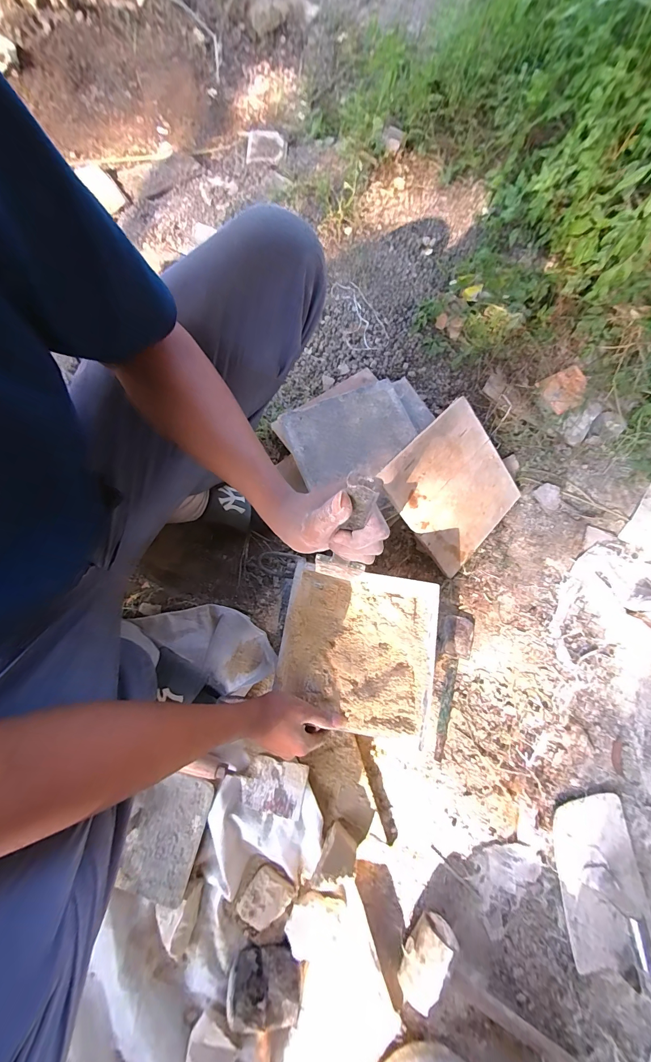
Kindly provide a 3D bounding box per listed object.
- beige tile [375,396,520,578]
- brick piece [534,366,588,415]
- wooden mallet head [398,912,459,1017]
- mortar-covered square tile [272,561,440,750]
[{"bbox_3d":[0.248,-0.081,0.652,0.233,0.009,0.251,-44,108,-10],"label":"beige tile"},{"bbox_3d":[0.535,-0.315,0.756,0.110,0.024,0.084,-26,78,-12],"label":"brick piece"},{"bbox_3d":[0.141,0.619,0.491,0.051,0.061,0.102,39,76,9],"label":"wooden mallet head"},{"bbox_3d":[0.047,0.174,0.505,0.222,0.015,0.217,9,74,0],"label":"mortar-covered square tile"}]

